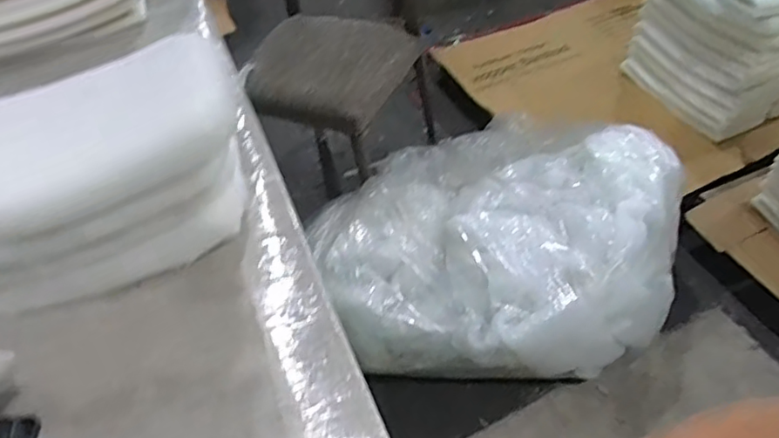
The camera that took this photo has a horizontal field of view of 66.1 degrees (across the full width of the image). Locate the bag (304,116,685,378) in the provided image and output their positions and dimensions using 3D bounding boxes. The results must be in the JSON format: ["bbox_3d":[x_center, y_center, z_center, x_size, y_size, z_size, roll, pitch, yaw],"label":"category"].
[{"bbox_3d":[0.237,-0.006,1.503,0.874,0.337,0.754,-1,48,5],"label":"bag"}]

